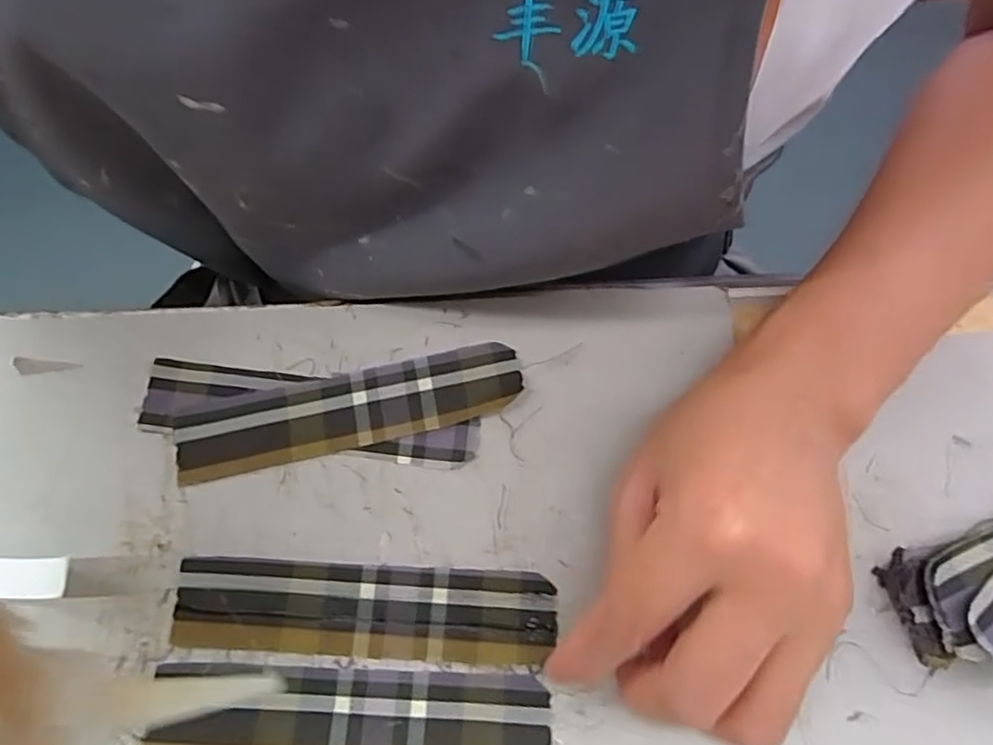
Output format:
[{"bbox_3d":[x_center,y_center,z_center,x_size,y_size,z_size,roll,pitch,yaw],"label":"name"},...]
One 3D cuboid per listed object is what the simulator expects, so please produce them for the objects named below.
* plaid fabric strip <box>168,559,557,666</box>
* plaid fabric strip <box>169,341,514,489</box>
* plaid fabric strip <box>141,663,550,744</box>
[{"bbox_3d":[-0.050,0.089,0.242,0.140,0.004,0.032,2,67,3],"label":"plaid fabric strip"},{"bbox_3d":[-0.062,0.015,0.269,0.142,0.005,0.032,-12,67,-2],"label":"plaid fabric strip"},{"bbox_3d":[-0.052,0.123,0.229,0.138,0.005,0.033,1,67,3],"label":"plaid fabric strip"}]

